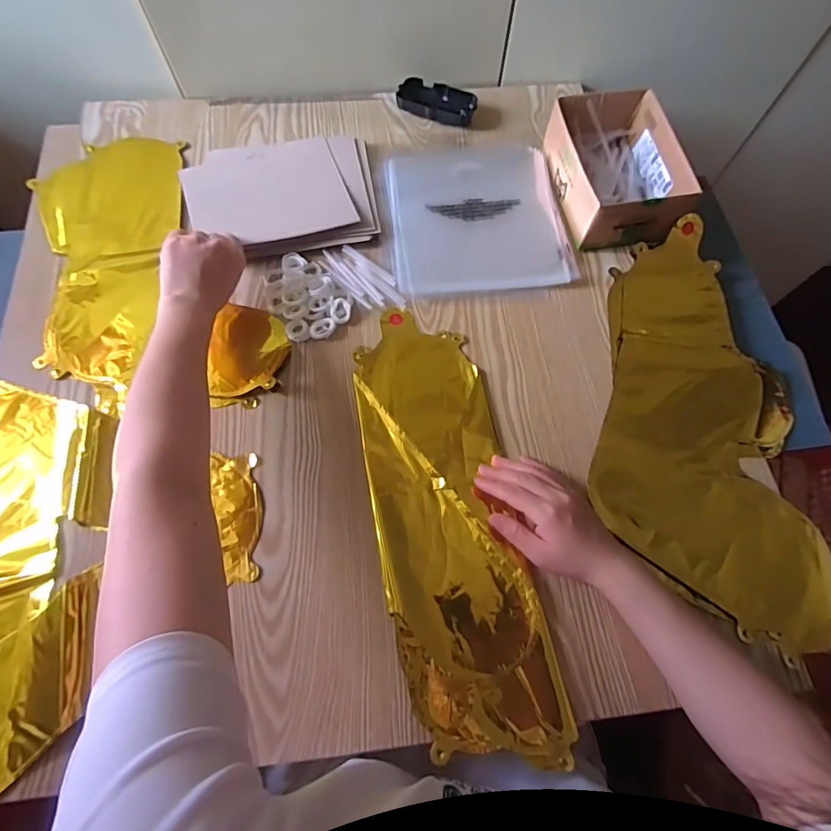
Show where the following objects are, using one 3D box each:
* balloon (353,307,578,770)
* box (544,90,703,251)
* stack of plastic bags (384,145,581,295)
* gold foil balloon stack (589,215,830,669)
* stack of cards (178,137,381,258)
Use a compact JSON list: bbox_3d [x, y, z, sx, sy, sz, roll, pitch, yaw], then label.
[{"bbox_3d":[0.028,0.089,0.443,0.134,0.009,0.425,-11,69,-5],"label":"balloon"},{"bbox_3d":[0.243,-0.301,0.552,0.130,0.060,0.192,-6,69,-3],"label":"box"},{"bbox_3d":[0.075,-0.254,0.569,0.213,0.013,0.220,-5,69,-3],"label":"stack of plastic bags"},{"bbox_3d":[0.295,-0.004,0.473,0.211,0.011,0.425,5,69,1],"label":"gold foil balloon stack"},{"bbox_3d":[-0.168,-0.277,0.564,0.228,0.014,0.171,-5,69,-3],"label":"stack of cards"}]

